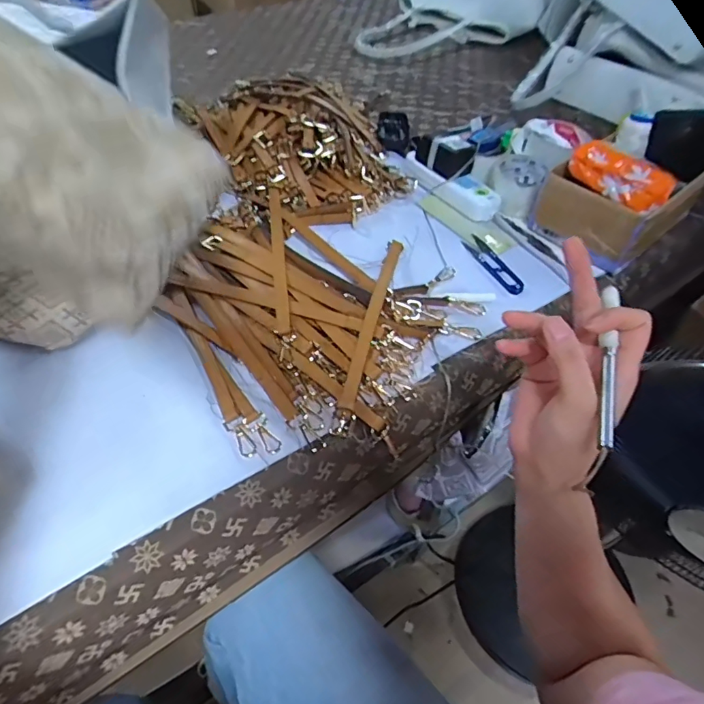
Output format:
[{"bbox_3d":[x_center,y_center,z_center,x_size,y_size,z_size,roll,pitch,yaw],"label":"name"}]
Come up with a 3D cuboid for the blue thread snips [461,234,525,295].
[{"bbox_3d":[0.185,-0.117,0.642,0.024,0.016,0.123,-17,53,-16],"label":"blue thread snips"}]

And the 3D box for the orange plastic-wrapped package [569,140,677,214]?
[{"bbox_3d":[0.340,-0.227,0.625,0.049,0.054,0.143,-20,54,-18],"label":"orange plastic-wrapped package"}]

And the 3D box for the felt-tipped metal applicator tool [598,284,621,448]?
[{"bbox_3d":[0.166,0.004,0.315,0.009,0.012,0.119,14,57,9],"label":"felt-tipped metal applicator tool"}]

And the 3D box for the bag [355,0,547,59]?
[{"bbox_3d":[0.261,-0.847,1.236,0.364,0.097,0.539,20,52,14],"label":"bag"}]

